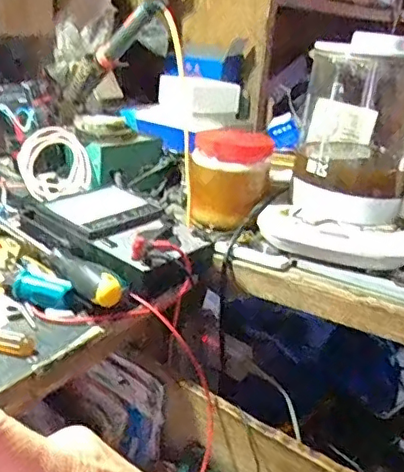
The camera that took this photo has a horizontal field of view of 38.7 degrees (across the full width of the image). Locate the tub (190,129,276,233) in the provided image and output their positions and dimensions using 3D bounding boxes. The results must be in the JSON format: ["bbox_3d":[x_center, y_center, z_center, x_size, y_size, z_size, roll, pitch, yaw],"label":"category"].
[{"bbox_3d":[0.034,-0.072,0.696,0.095,0.104,0.086,5,22,-1],"label":"tub"}]

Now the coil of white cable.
[{"bbox_3d":[-0.188,-0.088,0.733,0.086,0.093,0.033,-31,-9,-17],"label":"coil of white cable"}]

